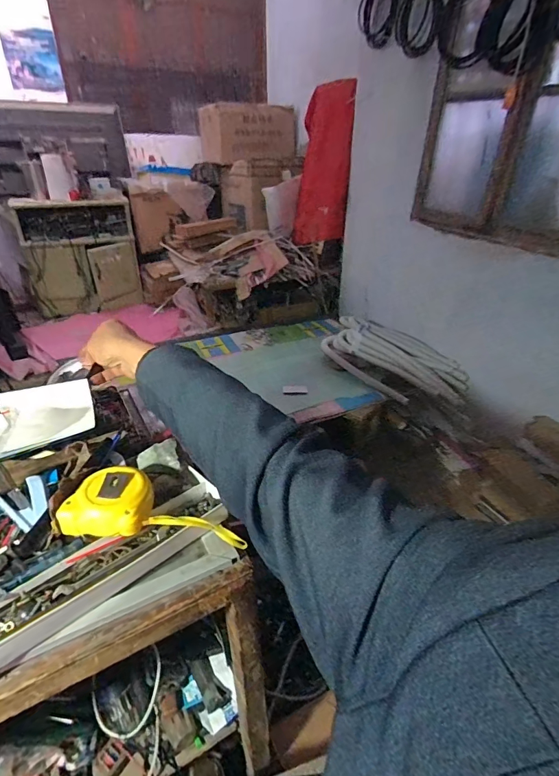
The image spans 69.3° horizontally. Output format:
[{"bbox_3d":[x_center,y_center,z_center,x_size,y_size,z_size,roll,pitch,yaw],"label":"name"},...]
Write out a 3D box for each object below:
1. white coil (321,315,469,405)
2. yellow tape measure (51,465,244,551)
[{"bbox_3d":[0.524,-0.128,1.804,0.657,0.194,0.275,23,35,10],"label":"white coil"},{"bbox_3d":[-0.126,0.133,0.420,0.180,0.045,0.067,16,29,-11],"label":"yellow tape measure"}]

